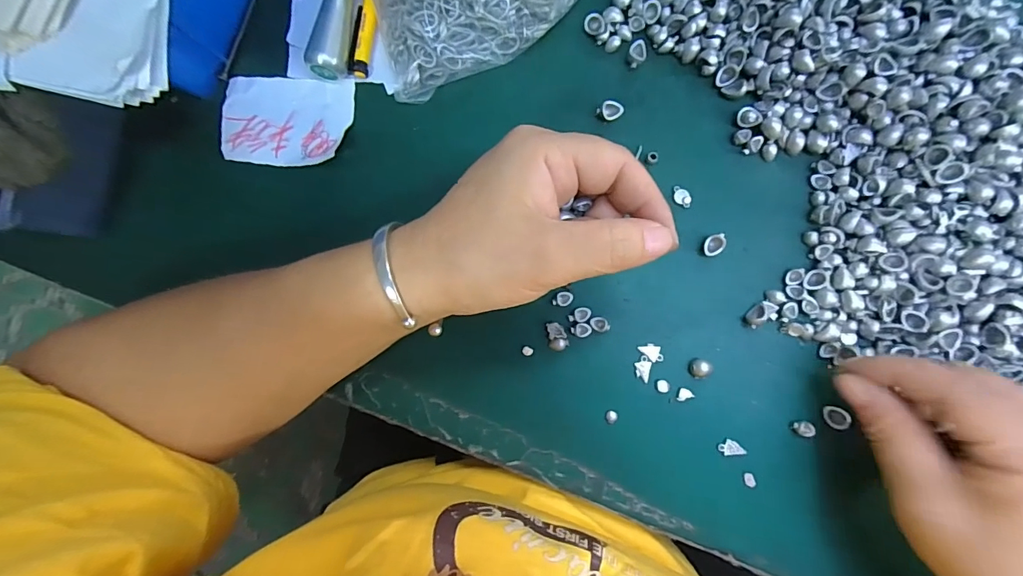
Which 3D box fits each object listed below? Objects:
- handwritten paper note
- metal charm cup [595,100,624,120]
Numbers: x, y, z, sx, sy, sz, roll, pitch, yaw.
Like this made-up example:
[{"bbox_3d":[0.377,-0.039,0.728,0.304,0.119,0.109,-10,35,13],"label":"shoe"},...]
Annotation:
[{"bbox_3d":[-0.129,-0.096,0.252,0.072,0.005,0.051,4,87,1],"label":"handwritten paper note"},{"bbox_3d":[0.055,-0.098,0.244,0.013,0.007,0.011,-41,85,1],"label":"metal charm cup"}]

